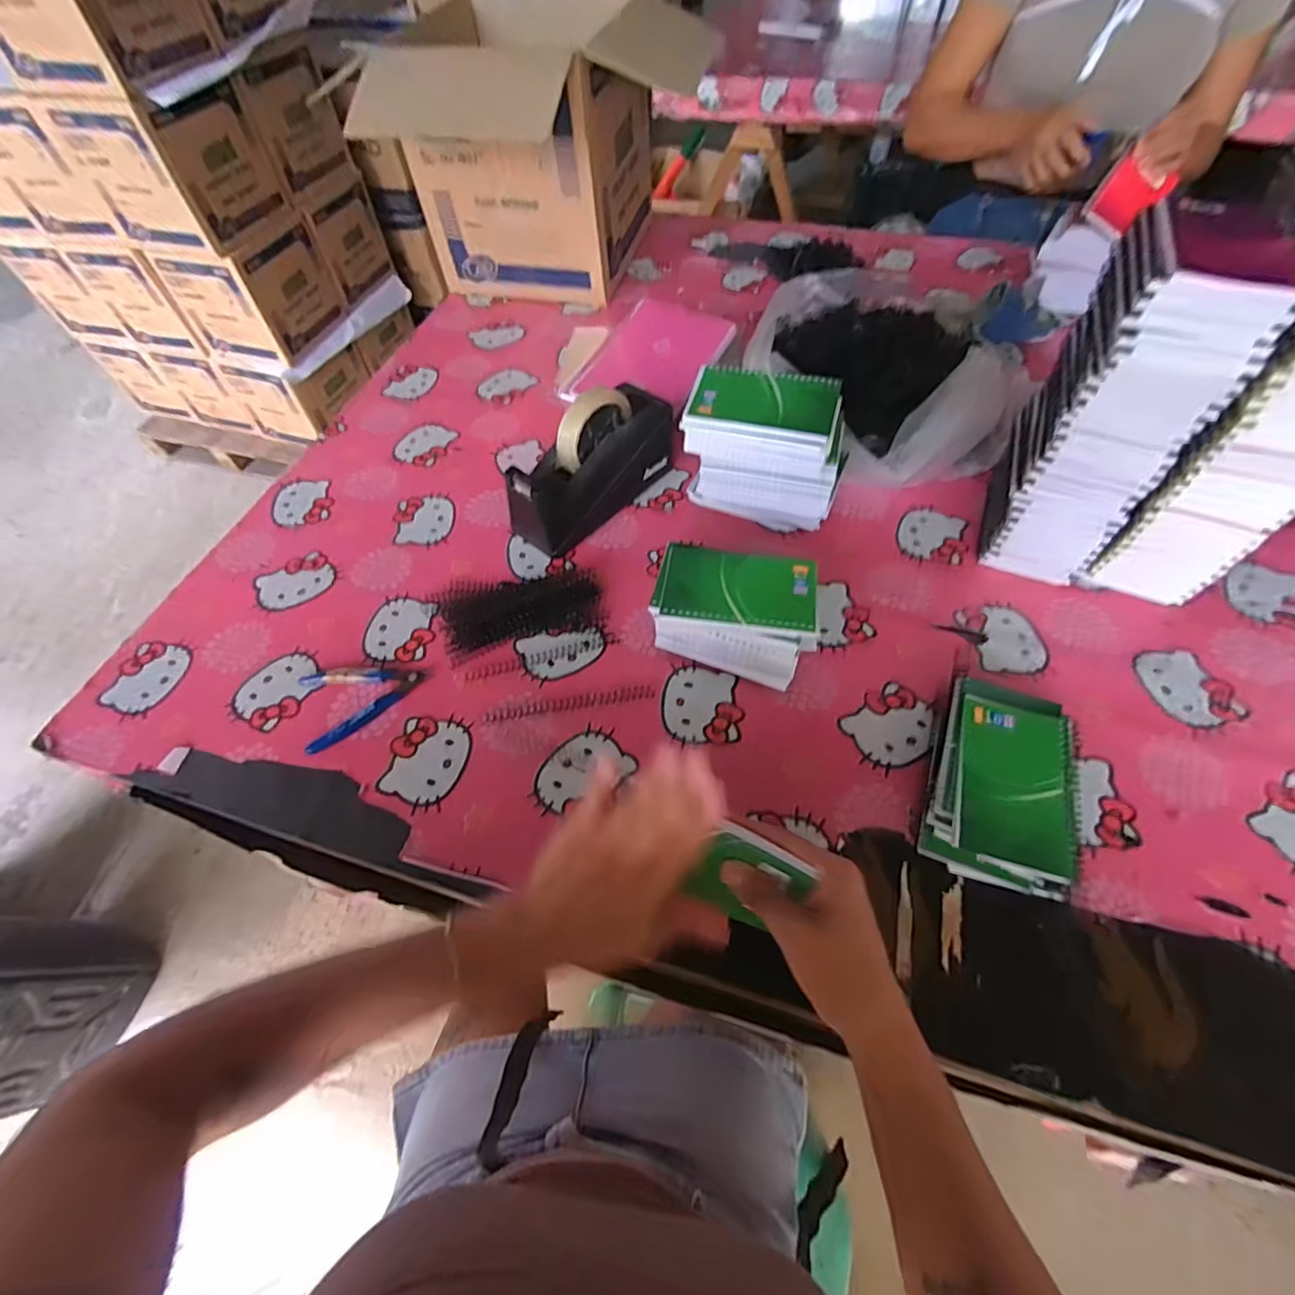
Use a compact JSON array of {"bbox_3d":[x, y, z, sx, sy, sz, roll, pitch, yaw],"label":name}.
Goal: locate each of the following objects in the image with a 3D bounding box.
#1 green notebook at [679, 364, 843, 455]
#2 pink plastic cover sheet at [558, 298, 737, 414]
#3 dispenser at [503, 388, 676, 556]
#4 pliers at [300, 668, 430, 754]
[{"bbox_3d":[0.108,-0.226,0.537,0.135,0.017,0.080,14,59,11],"label":"green notebook"},{"bbox_3d":[0.006,-0.400,0.796,0.169,0.011,0.220,22,66,14],"label":"pink plastic cover sheet"},{"bbox_3d":[-0.059,-0.196,0.628,0.203,0.117,0.070,-40,64,-21],"label":"dispenser"},{"bbox_3d":[-0.275,0.039,0.542,0.113,0.010,0.079,-36,62,-19],"label":"pliers"}]

